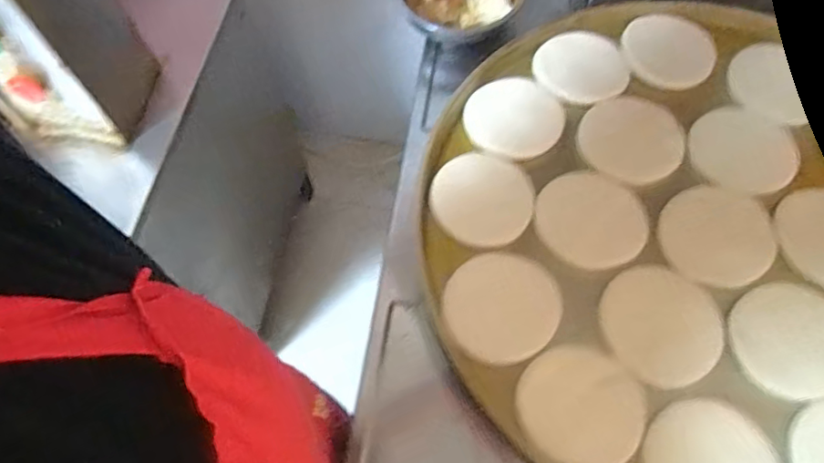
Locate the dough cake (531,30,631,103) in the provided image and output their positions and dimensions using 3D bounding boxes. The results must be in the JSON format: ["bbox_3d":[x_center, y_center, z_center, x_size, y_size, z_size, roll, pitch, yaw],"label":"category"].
[{"bbox_3d":[0.230,-0.223,0.777,0.122,0.007,0.112,-19,64,-7],"label":"dough cake"}]

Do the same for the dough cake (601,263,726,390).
[{"bbox_3d":[0.270,0.099,0.619,0.128,0.005,0.125,-1,63,2],"label":"dough cake"}]

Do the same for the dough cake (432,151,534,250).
[{"bbox_3d":[0.087,-0.039,0.704,0.120,0.012,0.124,-20,64,-7],"label":"dough cake"}]

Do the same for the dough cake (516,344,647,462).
[{"bbox_3d":[0.173,0.177,0.582,0.119,0.007,0.119,-1,63,2],"label":"dough cake"}]

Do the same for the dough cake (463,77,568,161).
[{"bbox_3d":[0.134,-0.148,0.748,0.125,0.010,0.116,-30,66,-12],"label":"dough cake"}]

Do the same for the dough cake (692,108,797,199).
[{"bbox_3d":[0.417,-0.102,0.721,0.121,0.006,0.129,-1,63,2],"label":"dough cake"}]

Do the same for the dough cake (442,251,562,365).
[{"bbox_3d":[0.101,0.081,0.636,0.132,0.010,0.119,-39,68,-15],"label":"dough cake"}]

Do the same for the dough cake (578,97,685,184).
[{"bbox_3d":[0.281,-0.119,0.729,0.123,0.005,0.129,-1,63,2],"label":"dough cake"}]

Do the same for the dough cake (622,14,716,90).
[{"bbox_3d":[0.352,-0.248,0.787,0.120,0.013,0.123,-1,63,2],"label":"dough cake"}]

